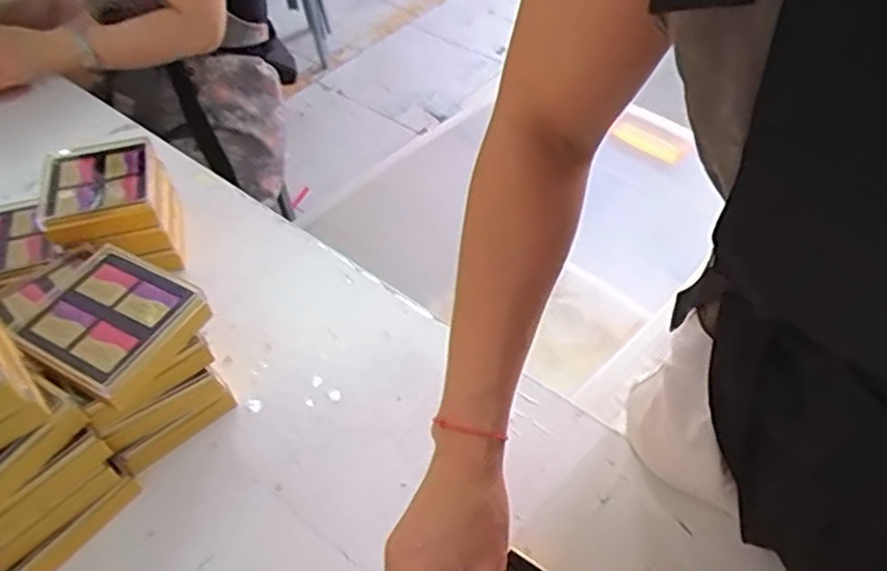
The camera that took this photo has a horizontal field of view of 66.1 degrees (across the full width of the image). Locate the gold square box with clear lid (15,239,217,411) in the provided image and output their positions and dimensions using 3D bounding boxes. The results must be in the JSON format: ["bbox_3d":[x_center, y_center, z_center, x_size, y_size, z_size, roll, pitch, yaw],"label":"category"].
[{"bbox_3d":[-0.247,0.027,0.510,0.112,0.028,0.099,24,55,21],"label":"gold square box with clear lid"}]

